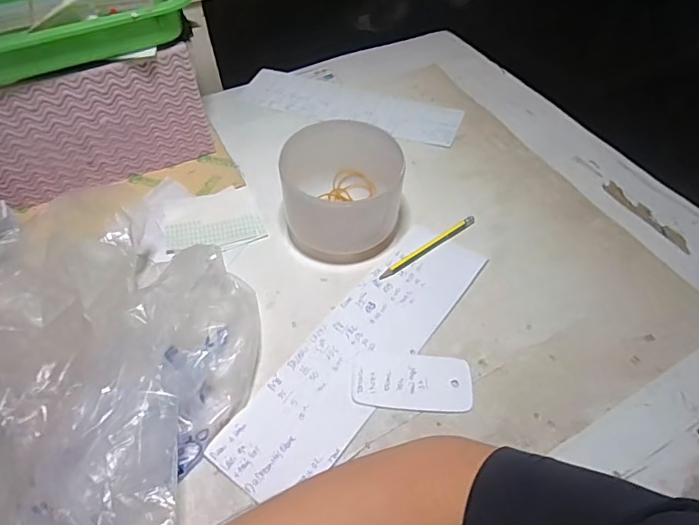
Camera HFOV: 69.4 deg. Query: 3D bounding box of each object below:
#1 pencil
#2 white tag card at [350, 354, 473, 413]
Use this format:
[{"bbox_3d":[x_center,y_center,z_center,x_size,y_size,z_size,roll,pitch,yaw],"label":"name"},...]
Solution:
[{"bbox_3d":[0.083,-0.017,0.529,0.130,0.004,0.012,-31,55,-23],"label":"pencil"},{"bbox_3d":[0.053,0.102,0.434,0.101,0.004,0.051,2,49,3],"label":"white tag card"}]

